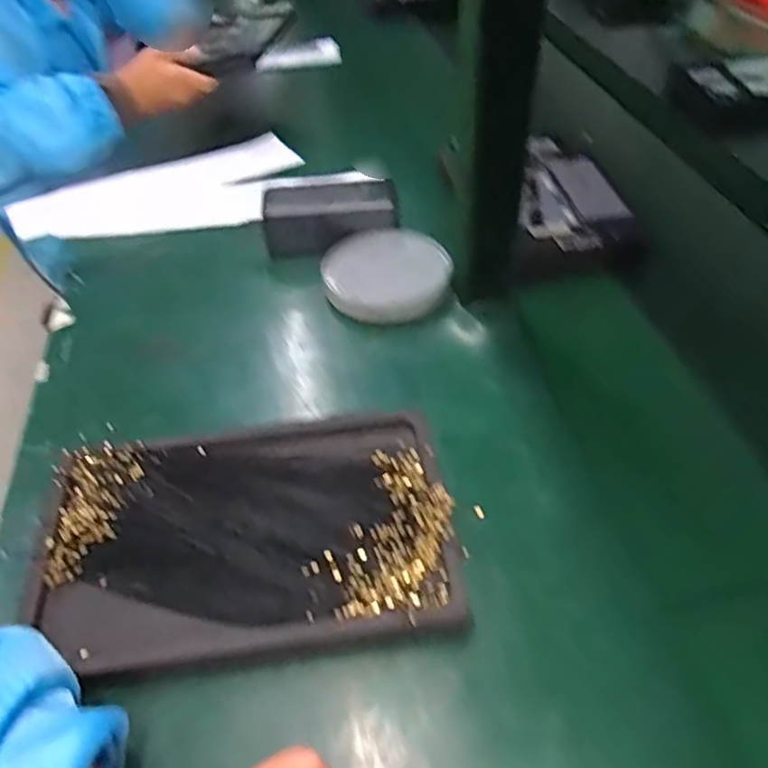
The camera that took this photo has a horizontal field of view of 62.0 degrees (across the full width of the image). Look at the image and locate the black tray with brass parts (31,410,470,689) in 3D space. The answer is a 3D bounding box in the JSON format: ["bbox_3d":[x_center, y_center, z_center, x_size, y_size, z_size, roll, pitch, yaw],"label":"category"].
[{"bbox_3d":[-0.083,0.091,0.394,0.243,0.036,0.159,-9,45,-5],"label":"black tray with brass parts"}]

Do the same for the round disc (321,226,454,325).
[{"bbox_3d":[0.001,-0.101,0.559,0.105,0.018,0.102,-14,65,-6],"label":"round disc"}]

